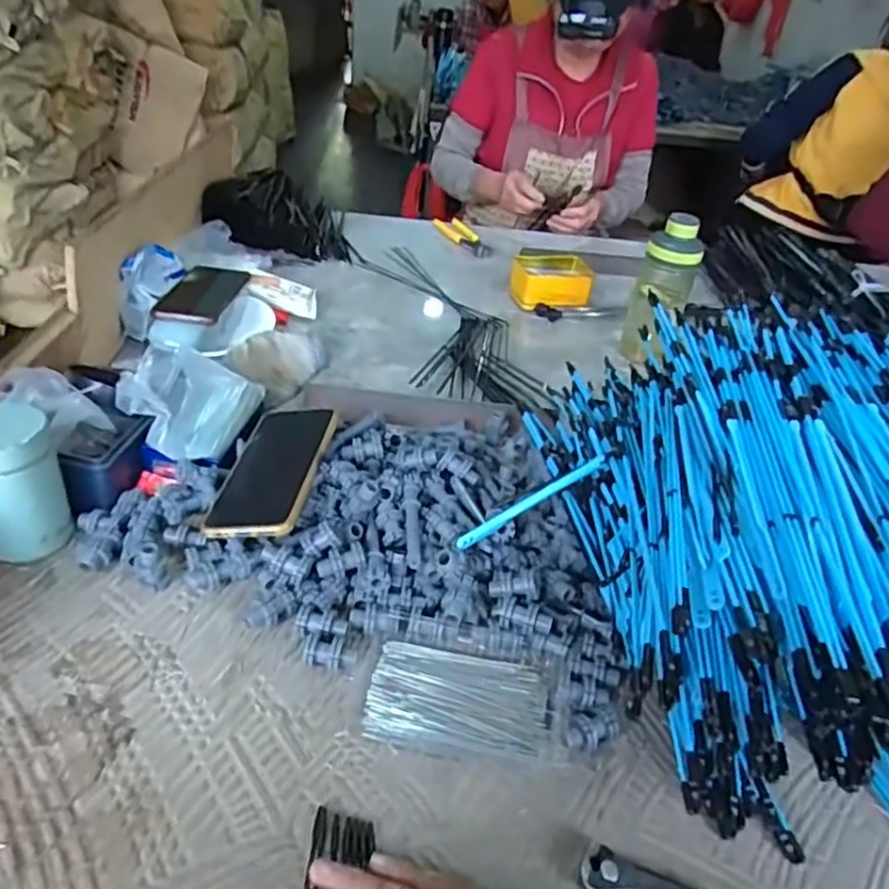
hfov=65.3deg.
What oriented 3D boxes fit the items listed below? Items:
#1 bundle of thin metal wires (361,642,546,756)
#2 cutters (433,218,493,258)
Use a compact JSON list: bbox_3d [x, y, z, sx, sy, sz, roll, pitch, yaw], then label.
[{"bbox_3d":[0.009,0.182,0.495,0.124,0.005,0.077,9,36,1],"label":"bundle of thin metal wires"},{"bbox_3d":[0.034,-0.366,1.229,0.062,0.013,0.167,-9,39,-22],"label":"cutters"}]

